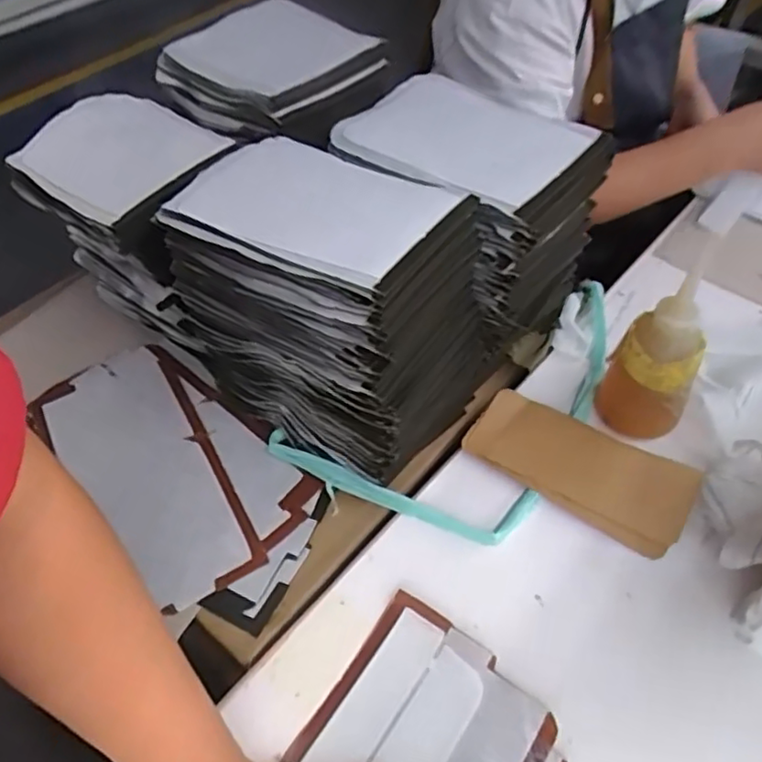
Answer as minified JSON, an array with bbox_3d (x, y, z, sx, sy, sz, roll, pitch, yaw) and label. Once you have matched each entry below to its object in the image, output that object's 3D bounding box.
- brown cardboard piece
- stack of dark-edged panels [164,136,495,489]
[{"bbox_3d":[0.149,0.063,0.488,0.162,0.010,0.074,29,58,23],"label":"brown cardboard piece"},{"bbox_3d":[-0.035,-0.055,0.495,0.224,0.200,0.144,27,57,22],"label":"stack of dark-edged panels"}]

